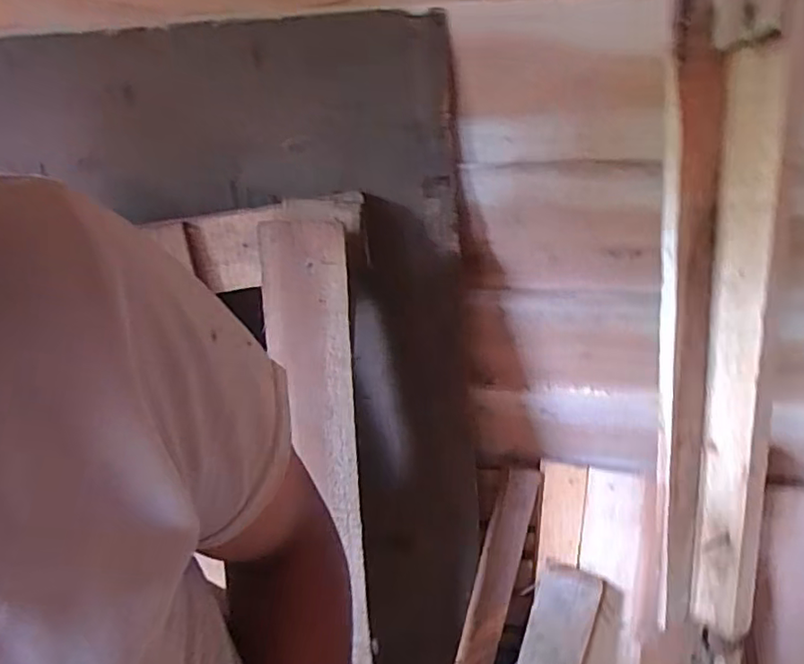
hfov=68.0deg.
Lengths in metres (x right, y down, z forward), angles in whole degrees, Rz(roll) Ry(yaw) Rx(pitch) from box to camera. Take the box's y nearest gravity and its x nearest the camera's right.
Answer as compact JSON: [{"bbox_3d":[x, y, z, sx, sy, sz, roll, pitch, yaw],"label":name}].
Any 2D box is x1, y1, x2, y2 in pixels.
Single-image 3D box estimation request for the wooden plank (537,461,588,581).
[{"bbox_3d":[0.248,0.297,0.942,0.071,0.186,0.029,6,12,15],"label":"wooden plank"}]

